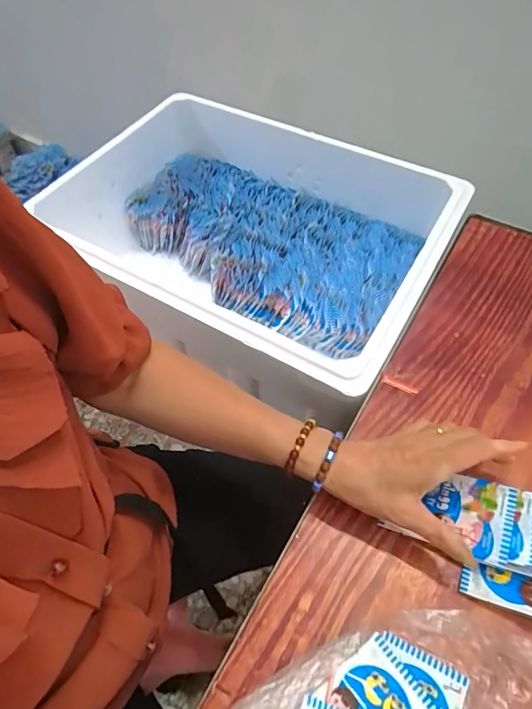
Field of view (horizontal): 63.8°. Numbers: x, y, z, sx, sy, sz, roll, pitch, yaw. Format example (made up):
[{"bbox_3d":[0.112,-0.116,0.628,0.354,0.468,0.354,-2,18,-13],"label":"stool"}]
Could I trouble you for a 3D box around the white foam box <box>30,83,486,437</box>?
[{"bbox_3d":[-0.037,-0.172,0.706,0.565,0.198,0.426,24,60,17],"label":"white foam box"}]

